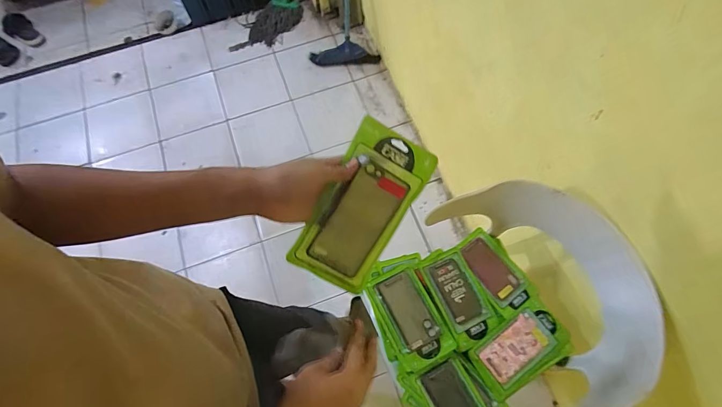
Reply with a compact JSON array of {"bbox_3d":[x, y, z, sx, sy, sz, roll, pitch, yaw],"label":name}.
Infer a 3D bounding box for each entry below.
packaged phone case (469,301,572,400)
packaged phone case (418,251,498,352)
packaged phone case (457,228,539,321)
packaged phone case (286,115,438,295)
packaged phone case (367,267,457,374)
[{"bbox_3d":[0.355,0.320,0.838,0.215,0.012,0.129,-26,70,-9],"label":"packaged phone case"},{"bbox_3d":[0.224,0.217,0.878,0.111,0.015,0.200,-23,70,-8],"label":"packaged phone case"},{"bbox_3d":[0.321,0.162,0.914,0.110,0.020,0.199,-32,71,-11],"label":"packaged phone case"},{"bbox_3d":[0.002,0.007,0.482,0.105,0.010,0.205,30,93,-13],"label":"packaged phone case"},{"bbox_3d":[0.110,0.252,0.854,0.118,0.016,0.203,-24,70,-8],"label":"packaged phone case"}]

